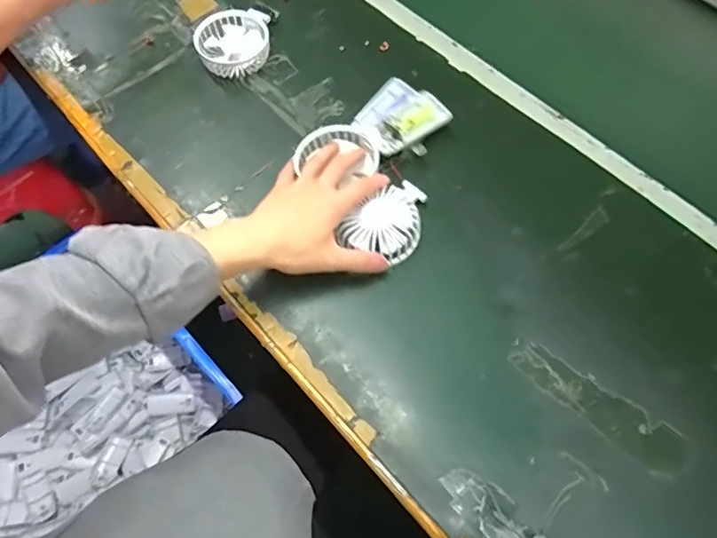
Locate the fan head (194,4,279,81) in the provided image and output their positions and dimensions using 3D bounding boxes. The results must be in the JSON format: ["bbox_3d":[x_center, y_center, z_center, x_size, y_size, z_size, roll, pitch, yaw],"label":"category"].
[{"bbox_3d":[-0.151,-0.290,0.645,0.104,0.031,0.092,-15,65,-6],"label":"fan head"}]

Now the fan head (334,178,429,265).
[{"bbox_3d":[0.030,-0.055,0.522,0.071,0.027,0.093,17,66,9],"label":"fan head"}]

